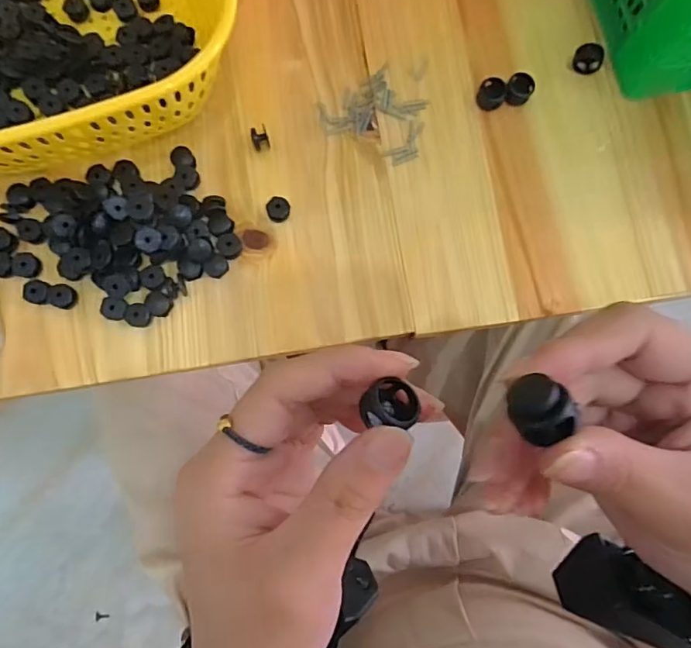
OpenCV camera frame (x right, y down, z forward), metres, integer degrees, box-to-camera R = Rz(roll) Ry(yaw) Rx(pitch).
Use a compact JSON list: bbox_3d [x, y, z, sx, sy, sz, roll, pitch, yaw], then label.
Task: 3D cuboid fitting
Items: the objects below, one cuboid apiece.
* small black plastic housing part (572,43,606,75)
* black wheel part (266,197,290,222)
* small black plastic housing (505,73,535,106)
[{"bbox_3d":[0.151,-0.165,0.323,0.018,0.010,0.014,26,80,3],"label":"small black plastic housing part"},{"bbox_3d":[-0.039,-0.066,0.303,0.013,0.009,0.014,0,79,-2],"label":"black wheel part"},{"bbox_3d":[0.107,-0.145,0.320,0.016,0.009,0.017,0,79,-2],"label":"small black plastic housing"}]

